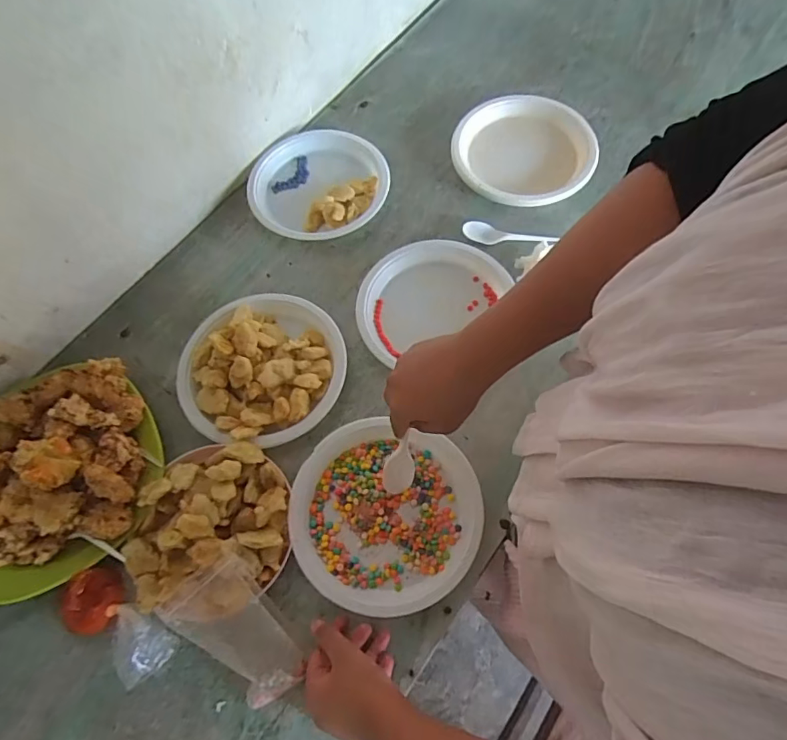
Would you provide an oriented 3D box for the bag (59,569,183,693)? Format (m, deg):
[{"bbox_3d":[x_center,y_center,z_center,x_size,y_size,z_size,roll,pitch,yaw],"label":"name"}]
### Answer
[{"bbox_3d":[-0.282,0.260,0.518,0.128,0.029,0.061,28,70,14],"label":"bag"}]

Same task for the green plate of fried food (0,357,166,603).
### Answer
[{"bbox_3d":[-0.396,0.108,0.562,0.241,0.087,0.241,-1,66,2],"label":"green plate of fried food"}]

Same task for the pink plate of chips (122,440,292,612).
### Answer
[{"bbox_3d":[-0.198,0.157,0.542,0.164,0.061,0.157,-1,66,2],"label":"pink plate of chips"}]

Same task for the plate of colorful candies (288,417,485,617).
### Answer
[{"bbox_3d":[-0.007,0.156,0.556,0.202,0.023,0.193,-1,66,2],"label":"plate of colorful candies"}]

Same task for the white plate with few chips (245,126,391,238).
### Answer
[{"bbox_3d":[-0.114,-0.275,0.751,0.195,0.027,0.200,-1,66,2],"label":"white plate with few chips"}]

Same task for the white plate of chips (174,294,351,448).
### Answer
[{"bbox_3d":[-0.164,-0.005,0.626,0.193,0.043,0.195,-1,66,2],"label":"white plate of chips"}]

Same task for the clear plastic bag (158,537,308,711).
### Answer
[{"bbox_3d":[-0.147,0.248,0.494,0.088,0.058,0.136,-42,70,-15],"label":"clear plastic bag"}]

